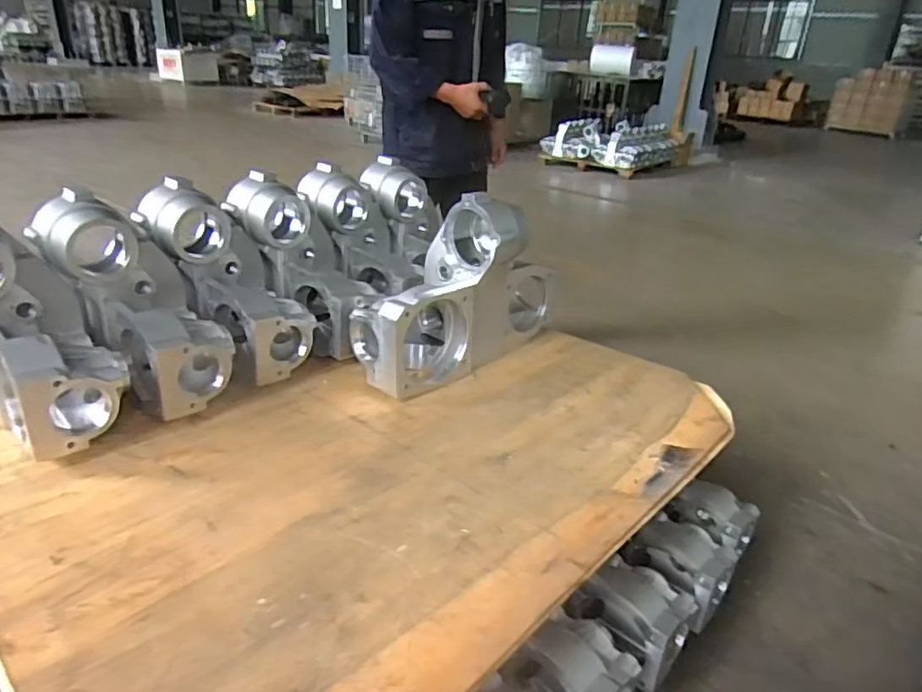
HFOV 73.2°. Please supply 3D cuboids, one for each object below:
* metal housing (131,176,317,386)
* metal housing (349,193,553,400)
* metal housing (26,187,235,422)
[{"bbox_3d":[-0.415,-0.119,1.120,0.139,0.375,0.173,-29,10,34],"label":"metal housing"},{"bbox_3d":[0.021,-0.111,1.170,0.435,0.308,0.152,-19,34,-39],"label":"metal housing"},{"bbox_3d":[-0.526,-0.063,1.014,0.174,0.373,0.174,-28,8,37],"label":"metal housing"}]

